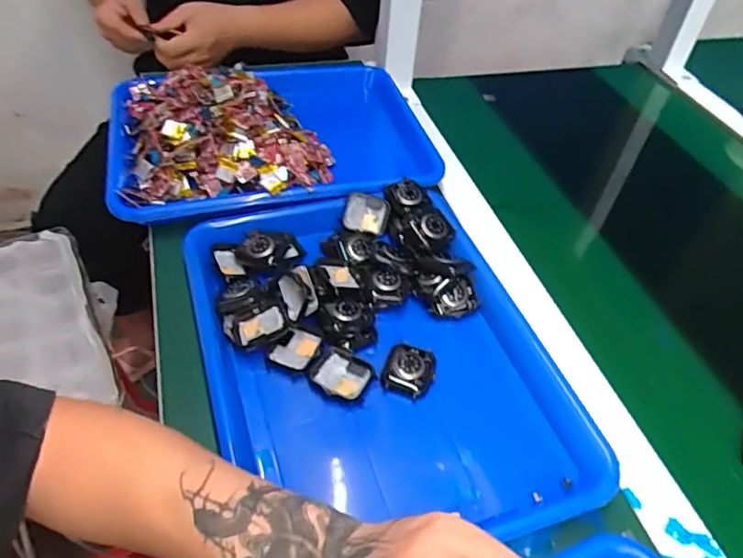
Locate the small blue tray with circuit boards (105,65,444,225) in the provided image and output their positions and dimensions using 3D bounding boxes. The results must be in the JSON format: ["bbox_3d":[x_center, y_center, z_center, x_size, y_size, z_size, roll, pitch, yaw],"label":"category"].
[{"bbox_3d":[-0.109,-0.171,0.648,0.360,0.077,0.273,-8,48,-11],"label":"small blue tray with circuit boards"}]

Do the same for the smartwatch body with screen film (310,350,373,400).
[{"bbox_3d":[-0.023,0.077,0.442,0.043,0.012,0.039,26,51,19],"label":"smartwatch body with screen film"}]

